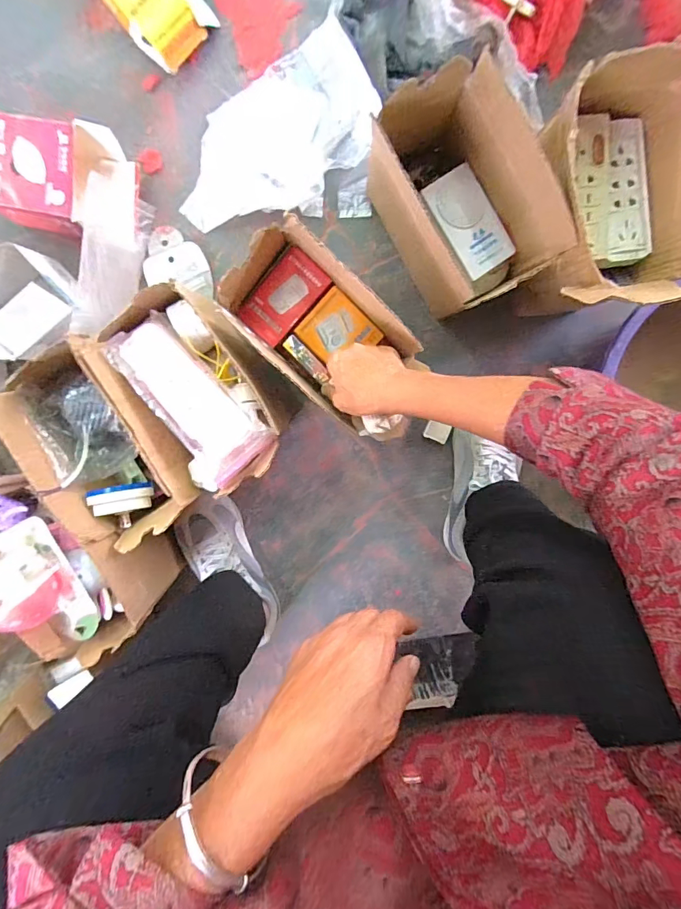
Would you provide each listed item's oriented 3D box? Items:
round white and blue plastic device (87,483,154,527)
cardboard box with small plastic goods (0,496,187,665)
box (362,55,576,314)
[{"bbox_3d":[-0.257,0.059,0.498,0.056,0.057,0.049,-3,100,0],"label":"round white and blue plastic device"},{"bbox_3d":[-0.316,0.122,0.500,0.130,0.176,0.212,-33,99,5],"label":"cardboard box with small plastic goods"},{"bbox_3d":[0.132,-0.270,0.474,0.122,0.183,0.203,-31,97,5],"label":"box"}]

